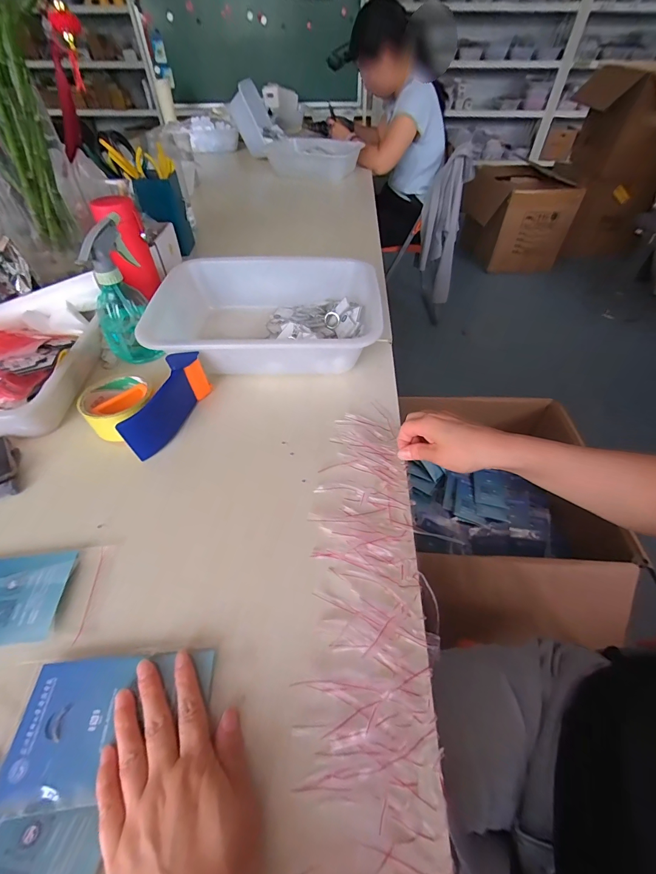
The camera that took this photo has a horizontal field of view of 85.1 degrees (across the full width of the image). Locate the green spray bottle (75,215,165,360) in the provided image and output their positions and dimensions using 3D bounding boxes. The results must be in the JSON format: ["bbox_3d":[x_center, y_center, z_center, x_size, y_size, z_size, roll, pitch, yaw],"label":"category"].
[{"bbox_3d":[-0.299,-0.202,0.516,0.076,0.176,0.068,-24,54,-20],"label":"green spray bottle"}]

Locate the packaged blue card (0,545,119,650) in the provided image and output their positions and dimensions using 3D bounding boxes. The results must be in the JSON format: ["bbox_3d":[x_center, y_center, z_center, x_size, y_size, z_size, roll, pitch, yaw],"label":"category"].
[{"bbox_3d":[-0.304,0.150,0.321,0.189,0.009,0.084,-5,50,-5],"label":"packaged blue card"}]

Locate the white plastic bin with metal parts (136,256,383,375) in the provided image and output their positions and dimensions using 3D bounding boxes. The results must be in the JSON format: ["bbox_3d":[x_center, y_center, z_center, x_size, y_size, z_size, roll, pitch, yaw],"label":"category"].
[{"bbox_3d":[-0.093,-0.189,0.559,0.326,0.081,0.242,1,50,0],"label":"white plastic bin with metal parts"}]

